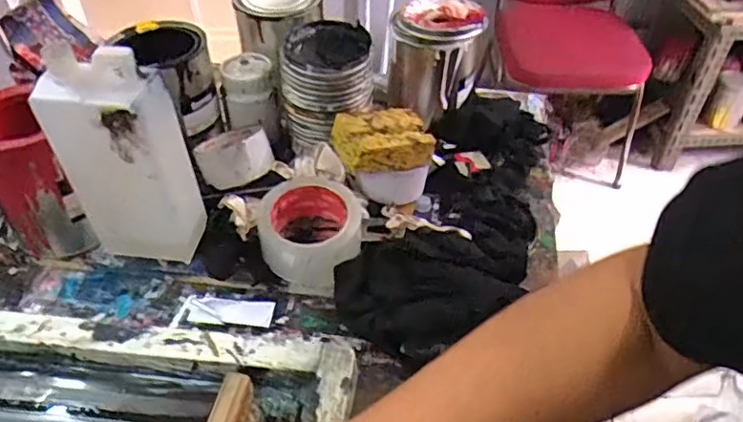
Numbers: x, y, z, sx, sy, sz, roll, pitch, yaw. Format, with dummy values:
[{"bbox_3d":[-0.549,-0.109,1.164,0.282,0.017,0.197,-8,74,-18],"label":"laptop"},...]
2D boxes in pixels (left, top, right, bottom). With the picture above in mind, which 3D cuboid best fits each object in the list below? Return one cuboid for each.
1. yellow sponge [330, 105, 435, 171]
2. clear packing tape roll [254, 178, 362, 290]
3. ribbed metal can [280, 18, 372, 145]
[{"bbox_3d":[0.012,-0.077,0.644,0.101,0.040,0.069,-14,45,-14],"label":"yellow sponge"},{"bbox_3d":[-0.062,0.018,0.608,0.101,0.061,0.109,1,44,3],"label":"clear packing tape roll"},{"bbox_3d":[-0.053,-0.149,0.697,0.103,0.107,0.099,-5,44,-6],"label":"ribbed metal can"}]

